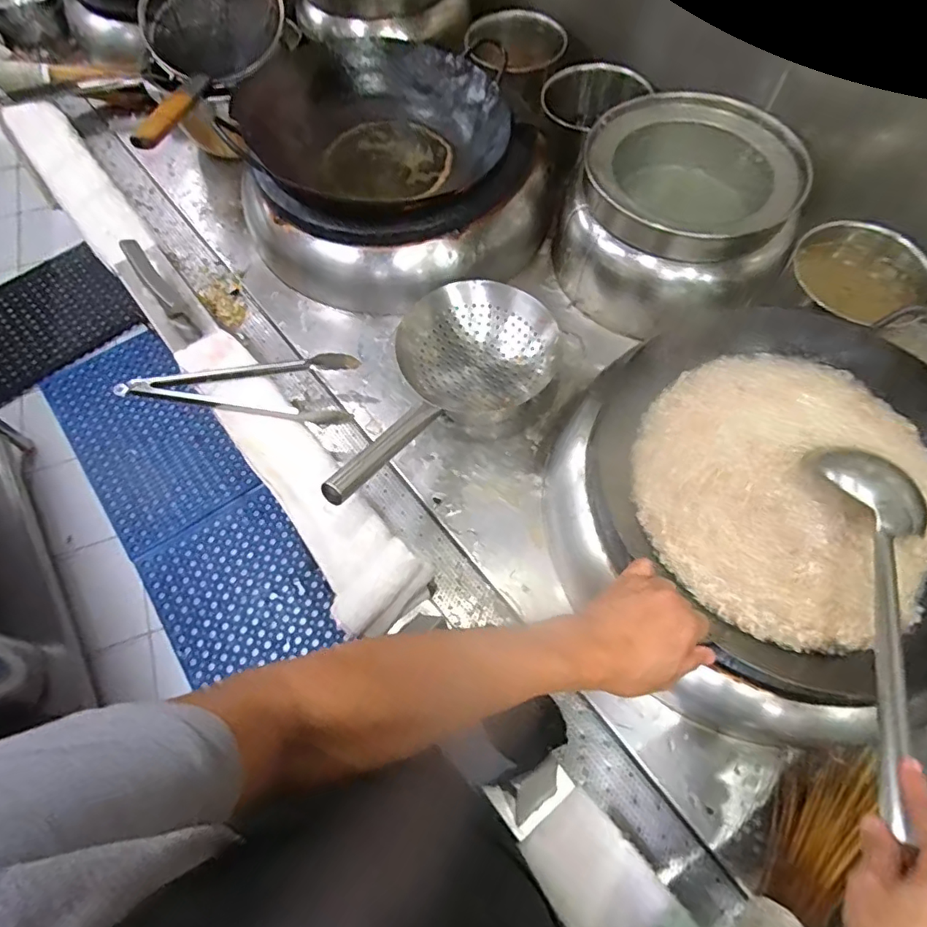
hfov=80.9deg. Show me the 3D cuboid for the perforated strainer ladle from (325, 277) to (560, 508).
[{"bbox_3d":[-0.037,-0.100,0.725,0.227,0.119,0.426,29,54,13],"label":"perforated strainer ladle"}]

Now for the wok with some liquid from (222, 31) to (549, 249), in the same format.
[{"bbox_3d":[-0.141,-0.542,0.919,0.436,0.088,0.455,-24,66,-13],"label":"wok with some liquid"}]

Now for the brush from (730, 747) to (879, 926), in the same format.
[{"bbox_3d":[0.322,0.397,0.540,0.058,0.098,0.277,39,69,17],"label":"brush"}]

